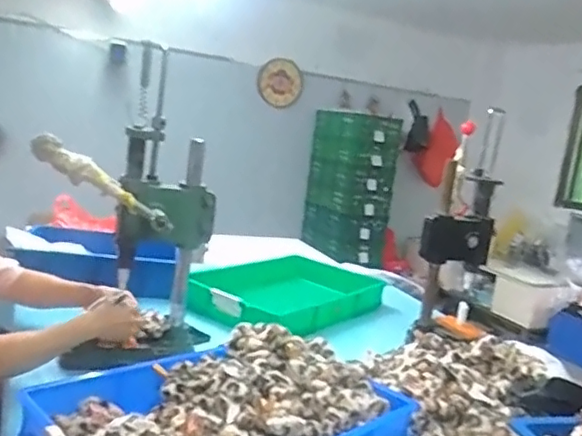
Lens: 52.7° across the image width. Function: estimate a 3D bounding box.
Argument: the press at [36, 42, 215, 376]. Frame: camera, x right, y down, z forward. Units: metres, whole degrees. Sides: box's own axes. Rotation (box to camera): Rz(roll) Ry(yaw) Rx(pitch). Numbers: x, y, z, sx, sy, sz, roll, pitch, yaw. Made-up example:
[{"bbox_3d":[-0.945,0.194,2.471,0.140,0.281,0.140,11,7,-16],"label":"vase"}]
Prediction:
[{"bbox_3d":[-0.307,-0.004,1.166,0.173,0.586,0.366,13,10,28],"label":"press"}]

